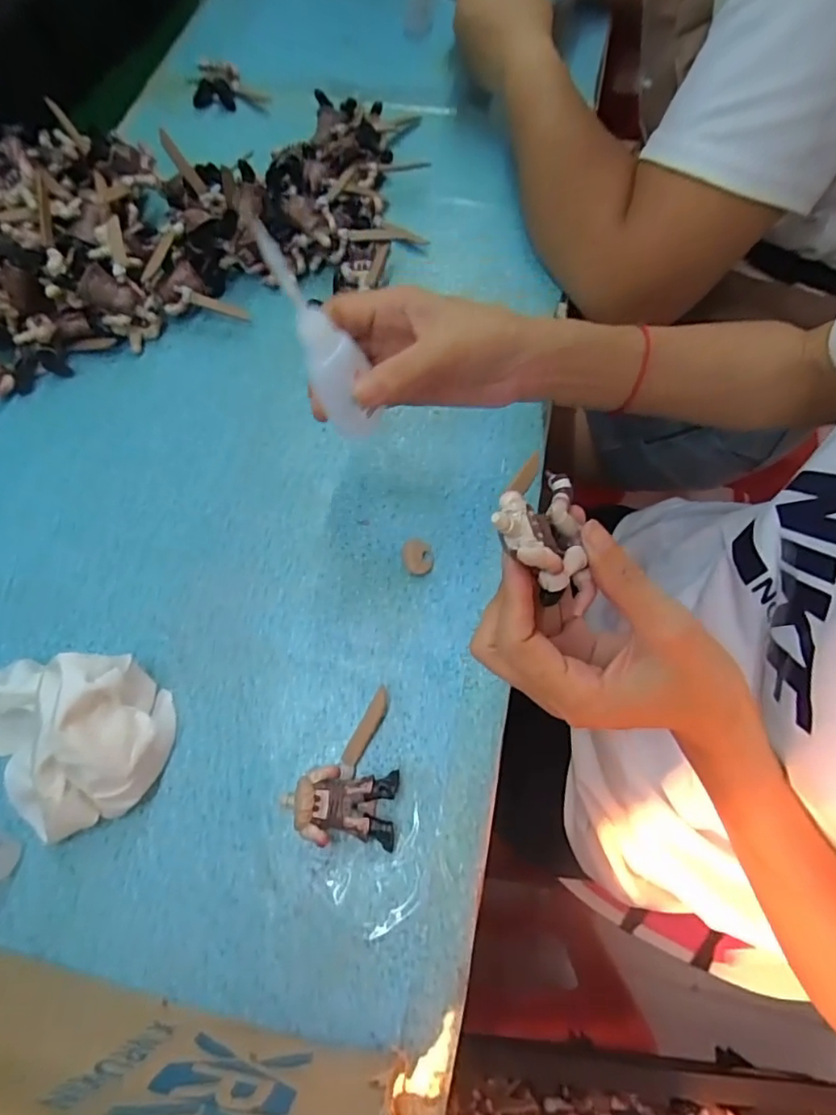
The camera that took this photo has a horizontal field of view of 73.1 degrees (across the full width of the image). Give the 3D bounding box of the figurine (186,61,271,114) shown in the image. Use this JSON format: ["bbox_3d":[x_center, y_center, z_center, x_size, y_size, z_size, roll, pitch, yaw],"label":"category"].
[{"bbox_3d":[-0.180,-0.432,0.522,0.084,0.034,0.031,16,68,6],"label":"figurine"}]

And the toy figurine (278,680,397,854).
[{"bbox_3d":[-0.038,0.109,0.297,0.056,0.023,0.075,4,68,1],"label":"toy figurine"}]

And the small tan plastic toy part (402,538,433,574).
[{"bbox_3d":[-0.001,-0.001,0.357,0.018,0.004,0.024,-6,68,-3],"label":"small tan plastic toy part"}]

